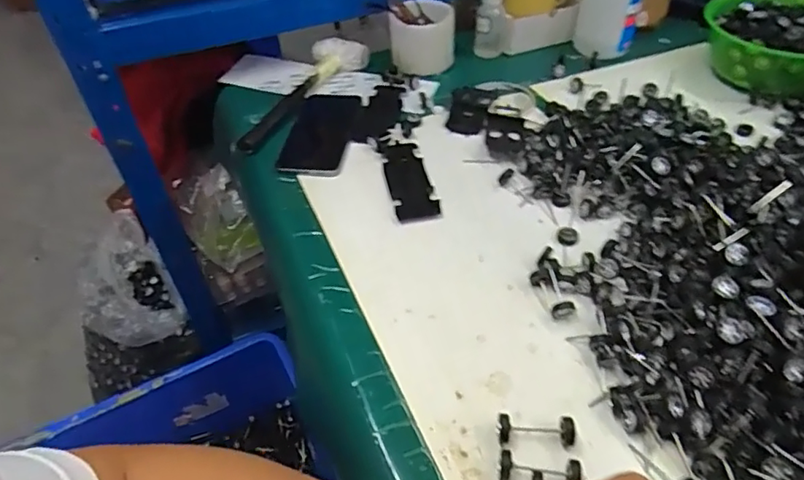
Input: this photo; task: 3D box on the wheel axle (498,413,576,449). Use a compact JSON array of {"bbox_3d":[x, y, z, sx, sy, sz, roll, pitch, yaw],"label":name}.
[{"bbox_3d":[0.094,0.133,0.381,0.053,0.014,0.019,-2,45,2],"label":"wheel axle"}]

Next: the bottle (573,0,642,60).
[{"bbox_3d":[0.291,-0.332,0.765,0.082,0.142,0.061,13,47,16],"label":"bottle"}]

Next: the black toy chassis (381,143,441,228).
[{"bbox_3d":[0.006,-0.068,0.601,0.045,0.008,0.132,-10,45,-6],"label":"black toy chassis"}]

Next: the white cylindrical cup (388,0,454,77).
[{"bbox_3d":[0.029,-0.288,0.773,0.087,0.074,0.082,2,45,5],"label":"white cylindrical cup"}]

